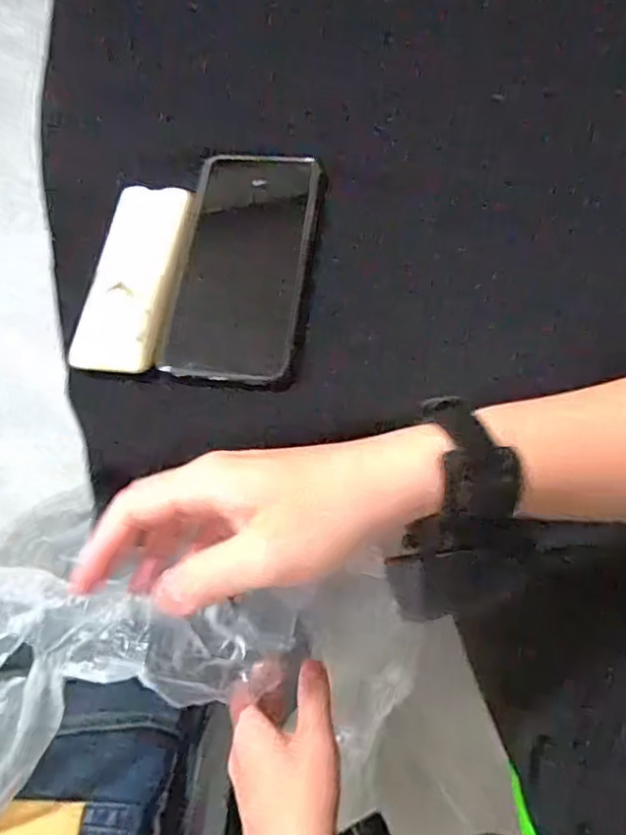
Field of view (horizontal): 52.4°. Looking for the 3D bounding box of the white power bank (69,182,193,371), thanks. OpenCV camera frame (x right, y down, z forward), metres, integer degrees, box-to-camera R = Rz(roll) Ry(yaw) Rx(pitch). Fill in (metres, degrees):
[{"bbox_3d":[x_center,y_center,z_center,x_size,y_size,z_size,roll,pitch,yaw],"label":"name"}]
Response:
[{"bbox_3d":[-0.106,-0.088,0.384,0.050,0.015,0.128,6,66,7],"label":"white power bank"}]

